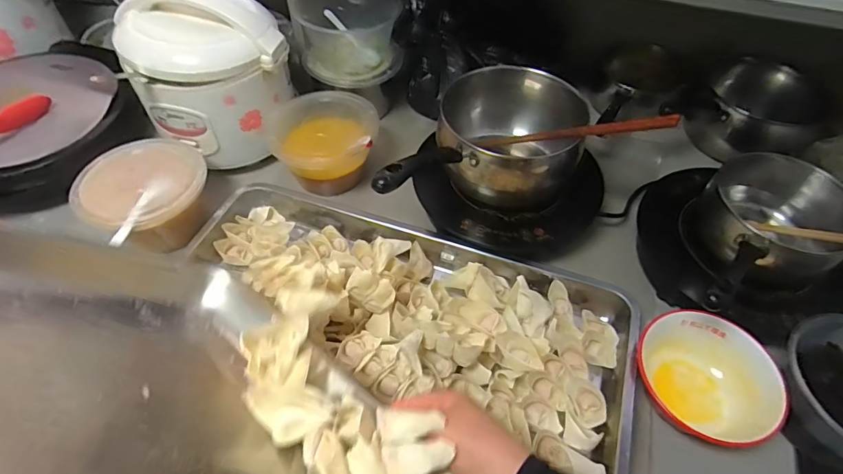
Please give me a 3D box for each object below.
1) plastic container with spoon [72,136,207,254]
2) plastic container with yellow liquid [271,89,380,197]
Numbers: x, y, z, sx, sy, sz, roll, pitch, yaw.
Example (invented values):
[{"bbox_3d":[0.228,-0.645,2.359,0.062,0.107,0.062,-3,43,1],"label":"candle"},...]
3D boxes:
[{"bbox_3d":[-0.395,-0.049,0.706,0.170,0.109,0.167,33,58,23],"label":"plastic container with spoon"},{"bbox_3d":[-0.153,-0.145,0.776,0.168,0.119,0.152,-13,53,-11],"label":"plastic container with yellow liquid"}]

